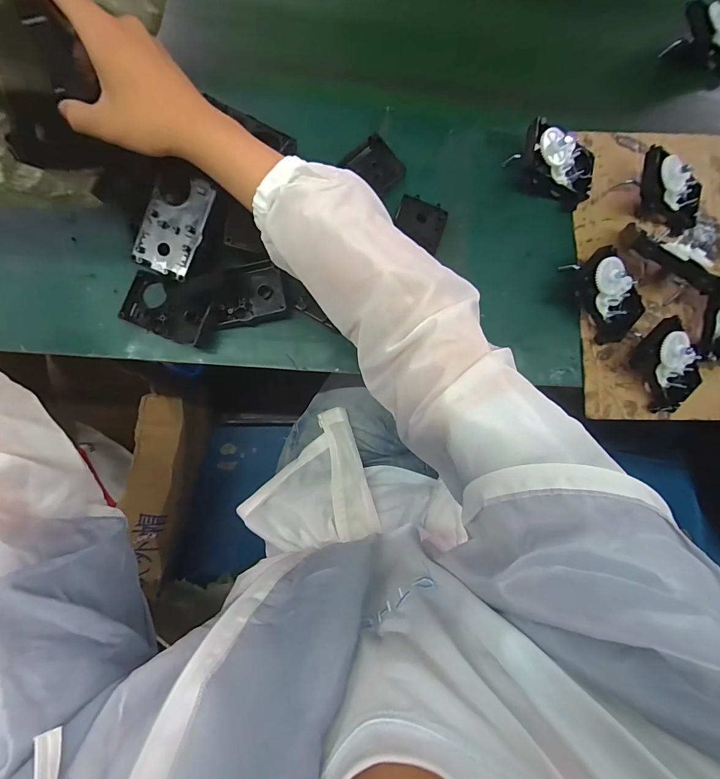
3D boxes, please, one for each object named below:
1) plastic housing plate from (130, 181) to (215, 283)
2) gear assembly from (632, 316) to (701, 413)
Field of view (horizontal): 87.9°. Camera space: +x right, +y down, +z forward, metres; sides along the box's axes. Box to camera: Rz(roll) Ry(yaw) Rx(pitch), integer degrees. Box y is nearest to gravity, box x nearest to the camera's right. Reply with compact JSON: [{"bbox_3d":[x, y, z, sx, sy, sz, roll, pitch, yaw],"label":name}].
[{"bbox_3d":[-0.182,-0.160,0.364,0.055,0.005,0.094,22,95,-1],"label":"plastic housing plate"},{"bbox_3d":[0.373,-0.028,0.449,0.080,0.055,0.103,-37,89,-8],"label":"gear assembly"}]

